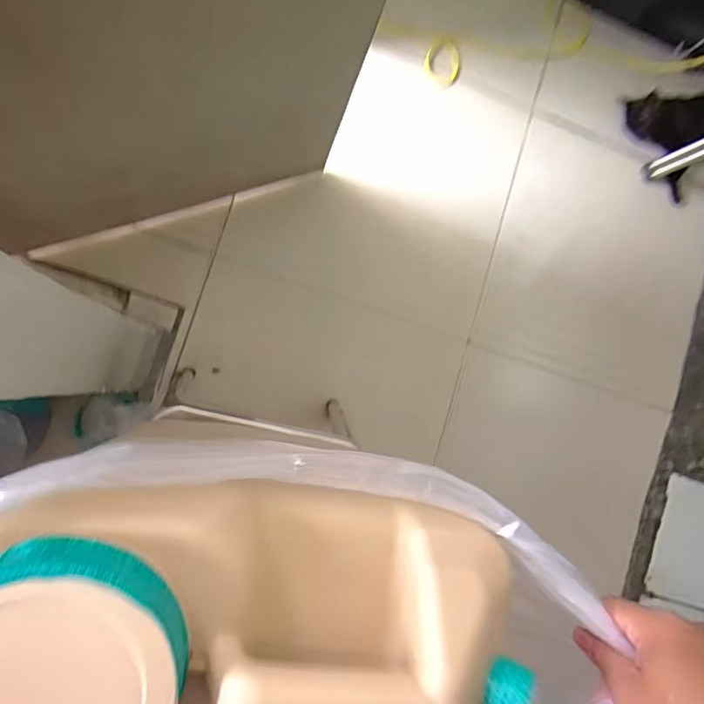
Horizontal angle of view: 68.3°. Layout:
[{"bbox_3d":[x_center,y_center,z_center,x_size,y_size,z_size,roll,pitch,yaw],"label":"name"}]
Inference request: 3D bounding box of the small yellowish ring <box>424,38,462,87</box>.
[{"bbox_3d":[0.216,-0.682,1.214,0.089,0.011,0.112,21,90,-10],"label":"small yellowish ring"}]

